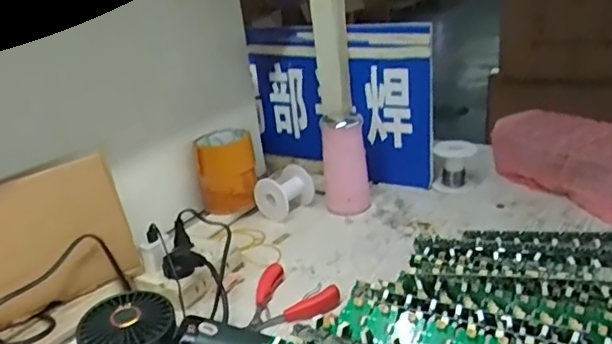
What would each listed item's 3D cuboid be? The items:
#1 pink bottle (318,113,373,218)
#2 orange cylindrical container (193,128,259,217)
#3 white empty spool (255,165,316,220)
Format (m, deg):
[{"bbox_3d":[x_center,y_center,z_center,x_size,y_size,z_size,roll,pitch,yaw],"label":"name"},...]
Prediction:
[{"bbox_3d":[0.059,-0.012,0.817,0.068,0.134,0.057,-2,23,8],"label":"pink bottle"},{"bbox_3d":[-0.120,-0.001,0.849,0.086,0.105,0.088,-10,23,-10],"label":"orange cylindrical container"},{"bbox_3d":[-0.030,0.028,0.836,0.059,0.056,0.073,15,30,40],"label":"white empty spool"}]

